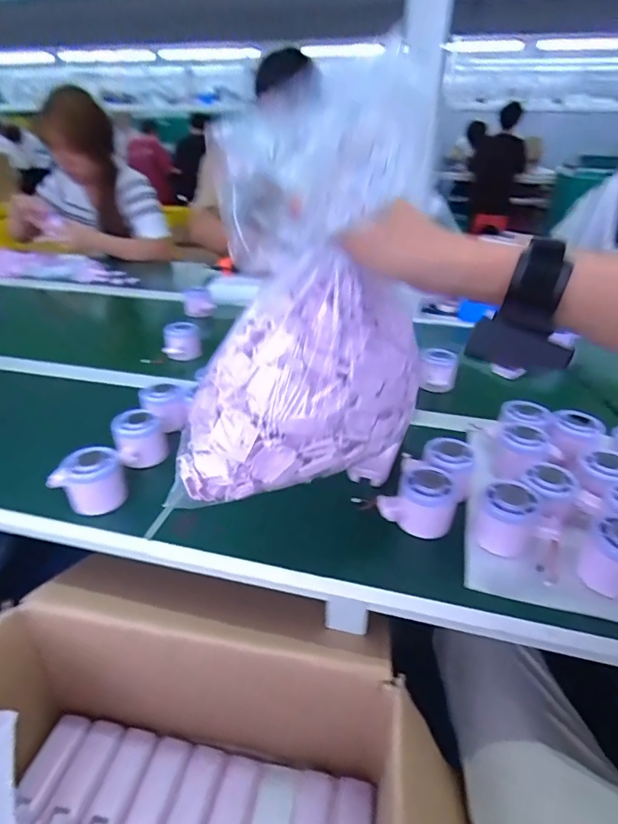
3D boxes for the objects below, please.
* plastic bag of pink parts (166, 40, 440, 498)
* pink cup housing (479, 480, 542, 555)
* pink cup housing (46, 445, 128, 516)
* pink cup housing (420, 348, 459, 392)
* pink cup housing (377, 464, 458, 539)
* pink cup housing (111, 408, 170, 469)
[{"bbox_3d":[0.005,-0.022,0.430,0.193,0.230,0.130,16,7,-14],"label":"plastic bag of pink parts"},{"bbox_3d":[0.195,0.106,0.472,0.050,0.059,0.052,14,34,22],"label":"pink cup housing"},{"bbox_3d":[-0.241,0.076,0.520,0.071,0.051,0.056,-16,34,-24],"label":"pink cup housing"},{"bbox_3d":[0.208,-0.067,0.769,0.058,0.054,0.057,8,32,14],"label":"pink cup housing"},{"bbox_3d":[0.116,0.092,0.506,0.076,0.053,0.060,9,32,15],"label":"pink cup housing"},{"bbox_3d":[-0.208,0.032,0.591,0.060,0.051,0.076,-12,33,-19],"label":"pink cup housing"}]

